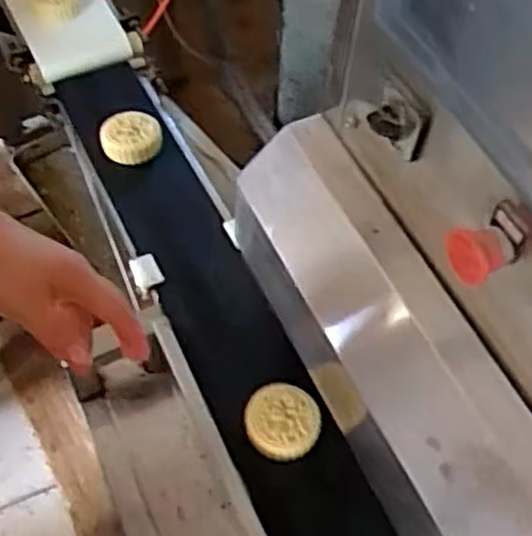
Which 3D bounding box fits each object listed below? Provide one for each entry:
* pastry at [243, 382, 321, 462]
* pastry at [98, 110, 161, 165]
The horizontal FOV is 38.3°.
[{"bbox_3d":[0.016,0.149,0.747,0.071,0.020,0.071,1,59,-2],"label":"pastry"},{"bbox_3d":[-0.167,-0.160,0.950,0.074,0.031,0.079,1,59,-2],"label":"pastry"}]

